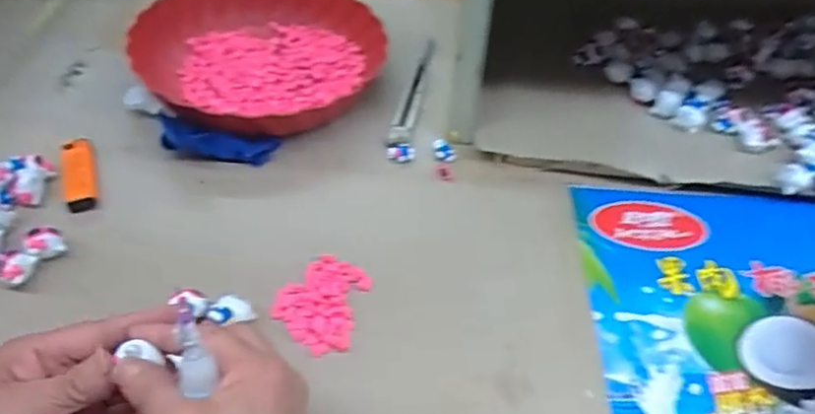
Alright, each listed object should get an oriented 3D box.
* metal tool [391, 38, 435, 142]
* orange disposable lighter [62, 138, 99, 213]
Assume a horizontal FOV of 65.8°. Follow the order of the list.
[{"bbox_3d":[0.006,-0.114,0.624,0.019,0.019,0.144,10,48,6],"label":"metal tool"},{"bbox_3d":[-0.273,-0.028,0.524,0.025,0.013,0.076,-16,51,-17],"label":"orange disposable lighter"}]

